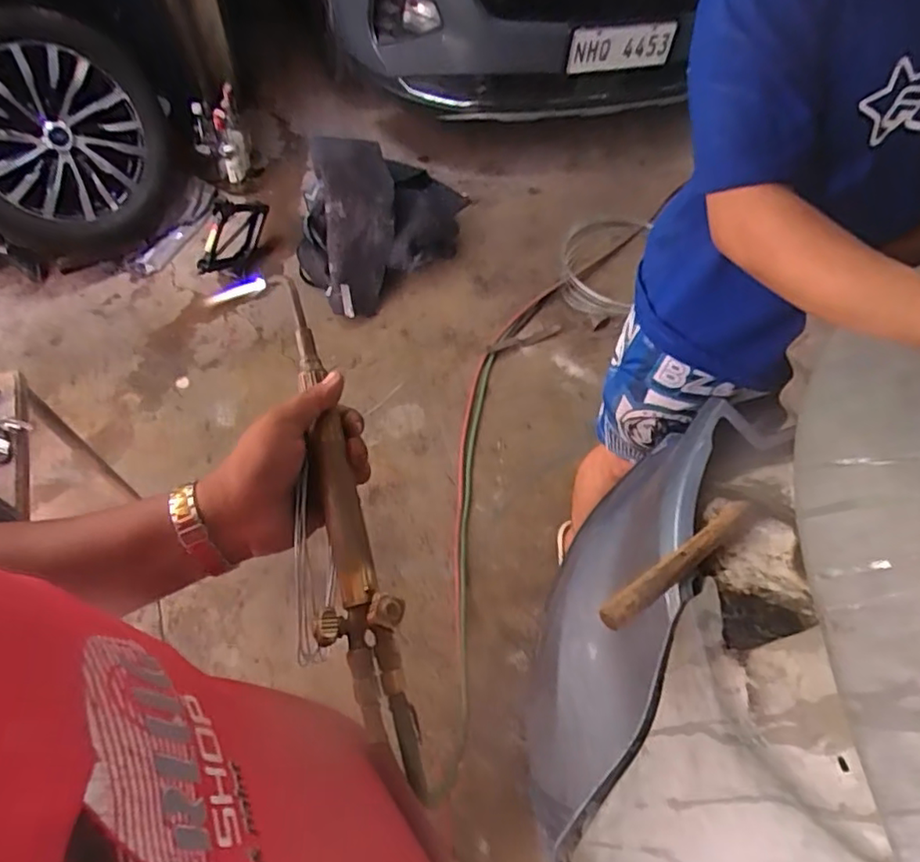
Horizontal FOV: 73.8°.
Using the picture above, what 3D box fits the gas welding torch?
[{"bbox_3d":[-0.094,0.067,0.463,0.053,0.044,0.404,-12,74,-11],"label":"gas welding torch"}]

